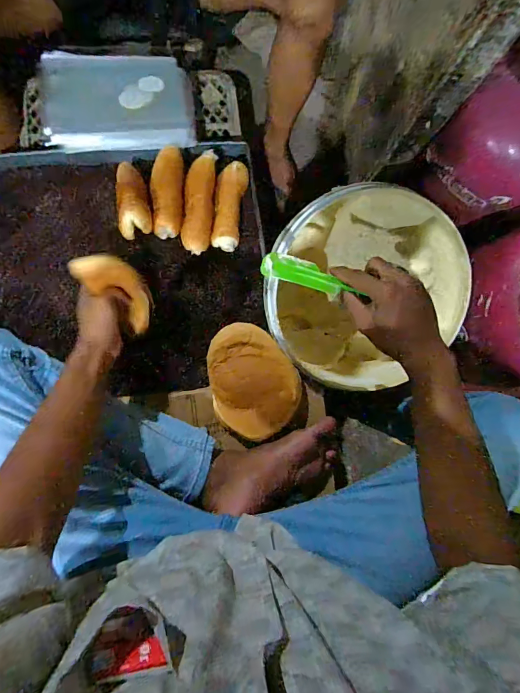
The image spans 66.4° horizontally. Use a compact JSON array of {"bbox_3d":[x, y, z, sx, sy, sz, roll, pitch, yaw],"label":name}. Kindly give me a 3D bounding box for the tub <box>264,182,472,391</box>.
[{"bbox_3d":[0.163,-0.082,0.675,0.291,0.209,0.301,-44,90,-7],"label":"tub"}]

